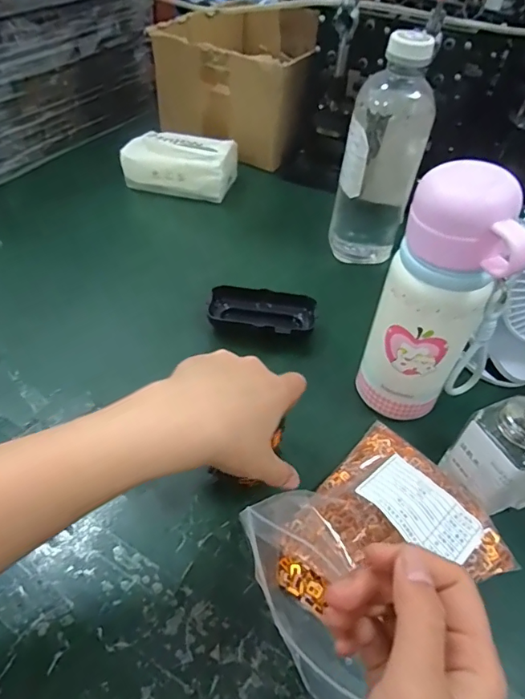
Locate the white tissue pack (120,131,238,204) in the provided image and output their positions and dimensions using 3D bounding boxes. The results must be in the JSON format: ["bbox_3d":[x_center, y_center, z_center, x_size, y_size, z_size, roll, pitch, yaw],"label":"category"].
[{"bbox_3d":[-0.113,-0.259,0.669,0.147,0.057,0.084,12,47,4],"label":"white tissue pack"}]

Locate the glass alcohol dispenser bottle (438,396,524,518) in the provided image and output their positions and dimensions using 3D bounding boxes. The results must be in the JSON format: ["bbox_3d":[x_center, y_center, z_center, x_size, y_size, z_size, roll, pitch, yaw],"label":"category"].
[{"bbox_3d":[0.181,0.074,0.348,0.049,0.120,0.062,-22,53,-24],"label":"glass alcohol dispenser bottle"}]

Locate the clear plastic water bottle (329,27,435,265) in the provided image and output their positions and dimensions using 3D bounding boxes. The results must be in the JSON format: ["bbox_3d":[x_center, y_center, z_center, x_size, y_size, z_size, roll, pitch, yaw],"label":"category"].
[{"bbox_3d":[0.130,-0.204,0.524,0.085,0.234,0.081,17,48,9],"label":"clear plastic water bottle"}]

